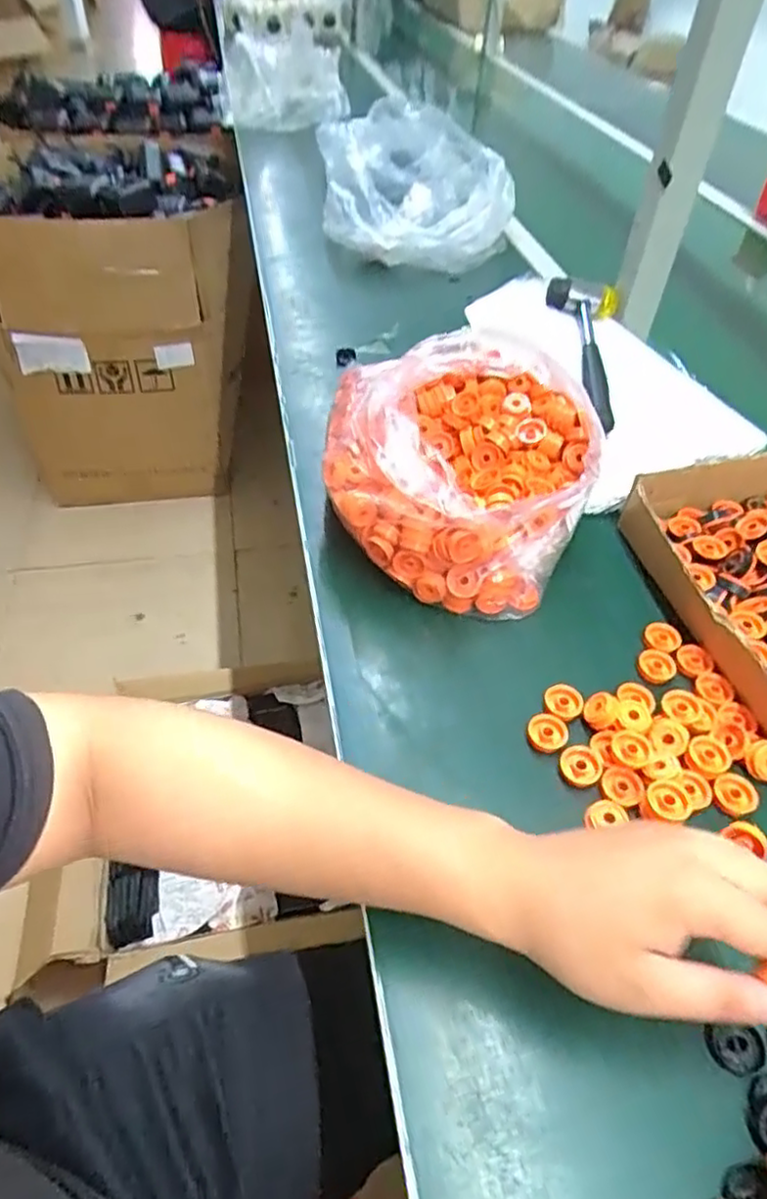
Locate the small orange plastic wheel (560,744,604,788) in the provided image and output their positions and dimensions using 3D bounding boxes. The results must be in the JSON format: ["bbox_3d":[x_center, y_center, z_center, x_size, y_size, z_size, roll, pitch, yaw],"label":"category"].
[{"bbox_3d":[0.129,0.109,0.440,0.024,0.009,0.026,2,47,-2],"label":"small orange plastic wheel"}]

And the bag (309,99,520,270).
[{"bbox_3d":[0.045,-0.650,1.034,0.270,0.132,0.404,0,47,-4],"label":"bag"}]

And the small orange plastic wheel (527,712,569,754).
[{"bbox_3d":[0.111,0.090,0.456,0.026,0.008,0.027,2,47,-2],"label":"small orange plastic wheel"}]

